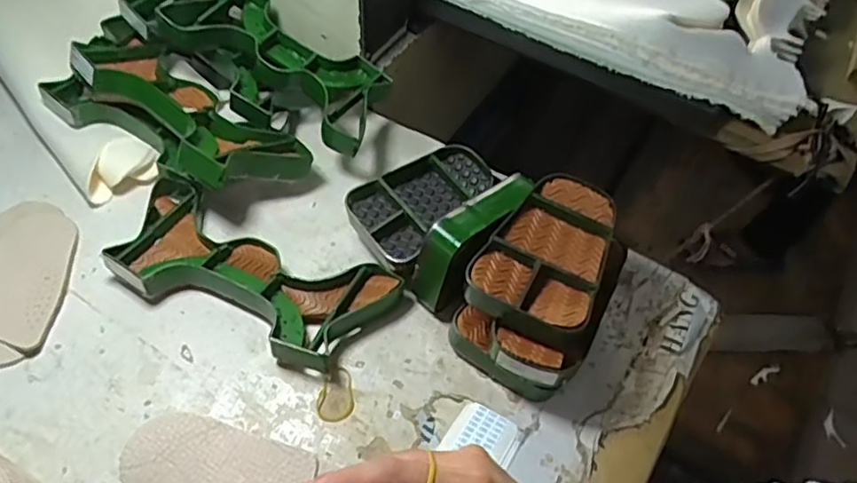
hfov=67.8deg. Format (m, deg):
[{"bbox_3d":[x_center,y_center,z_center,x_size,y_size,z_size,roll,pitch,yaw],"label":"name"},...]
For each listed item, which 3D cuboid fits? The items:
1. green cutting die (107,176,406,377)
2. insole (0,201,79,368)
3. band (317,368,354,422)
[{"bbox_3d":[-0.172,0.029,0.602,0.265,0.038,0.118,24,55,14],"label":"green cutting die"},{"bbox_3d":[-0.390,0.034,0.592,0.107,0.006,0.172,-6,54,-8],"label":"insole"},{"bbox_3d":[-0.081,0.132,0.551,0.032,0.006,0.049,0,54,-7],"label":"band"}]

